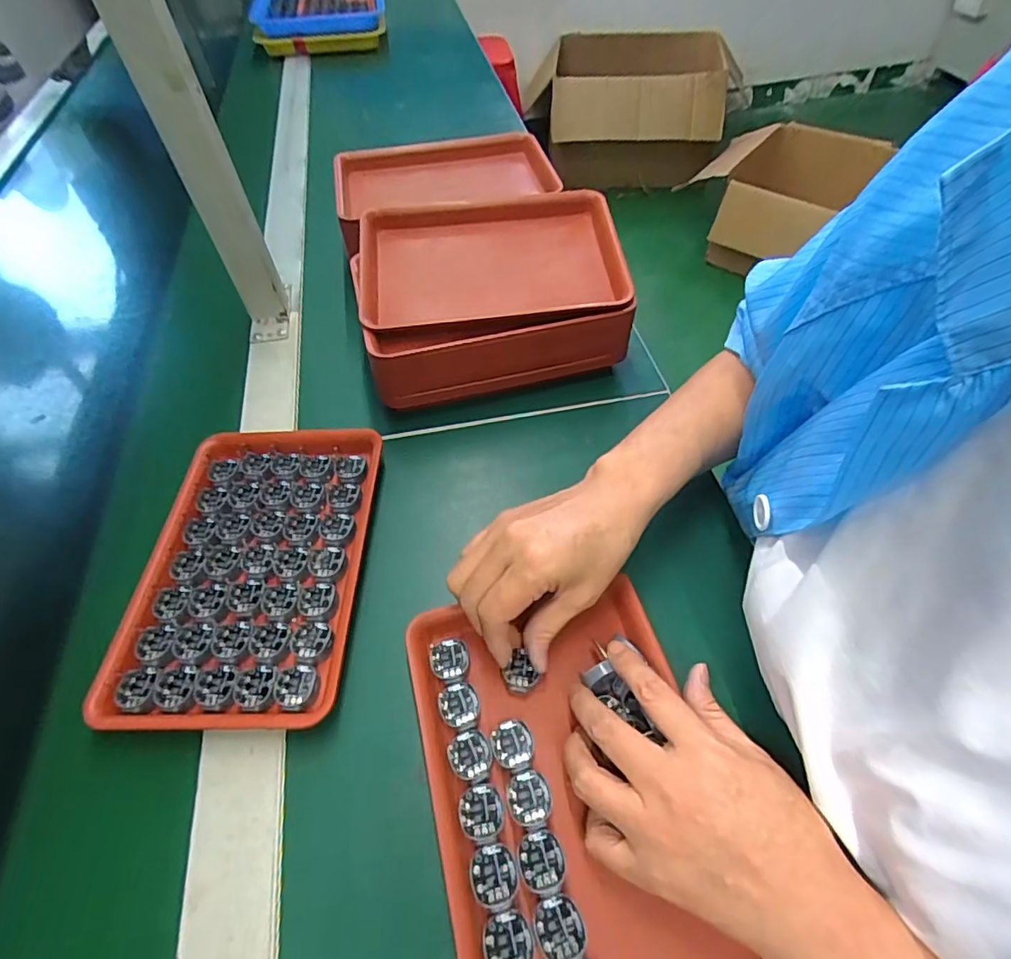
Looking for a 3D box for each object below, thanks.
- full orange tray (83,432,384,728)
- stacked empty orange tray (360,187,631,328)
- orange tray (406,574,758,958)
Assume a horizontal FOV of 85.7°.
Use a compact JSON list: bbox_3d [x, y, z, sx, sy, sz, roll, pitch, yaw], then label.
[{"bbox_3d":[-0.185,0.058,0.402,0.151,0.017,0.232,-1,53,1],"label":"full orange tray"},{"bbox_3d":[-0.013,-0.205,0.505,0.237,0.031,0.159,-9,54,-3],"label":"stacked empty orange tray"},{"bbox_3d":[0.038,0.176,0.314,0.157,0.017,0.228,-11,53,-7],"label":"orange tray"}]

